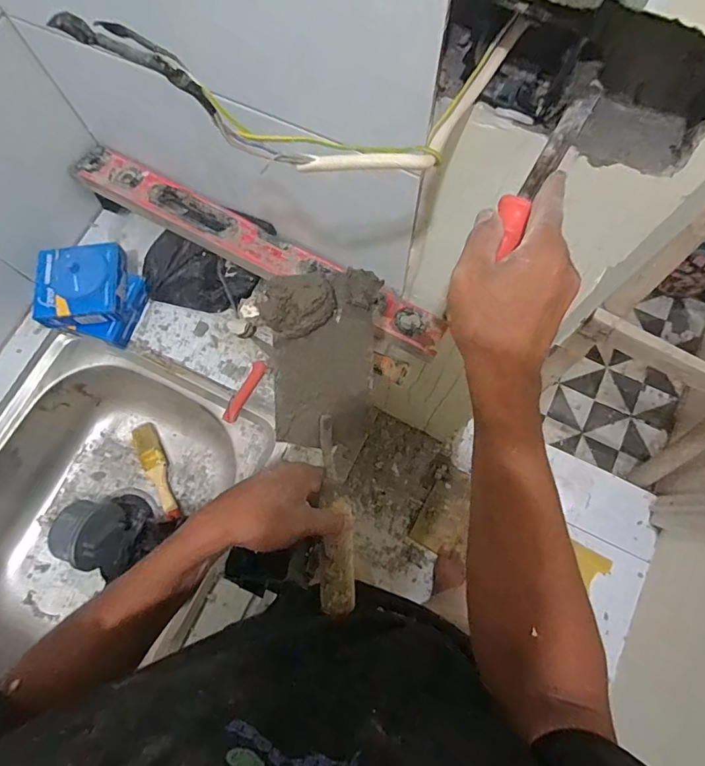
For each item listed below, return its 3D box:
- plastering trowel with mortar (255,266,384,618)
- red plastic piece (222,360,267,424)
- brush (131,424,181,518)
[{"bbox_3d":[-0.023,0.060,0.457,0.099,0.065,0.321,-1,104,1],"label":"plastering trowel with mortar"},{"bbox_3d":[-0.151,0.013,0.667,0.019,0.021,0.094,29,78,9],"label":"red plastic piece"},{"bbox_3d":[-0.319,0.143,0.761,0.040,0.020,0.160,-22,76,-4],"label":"brush"}]

